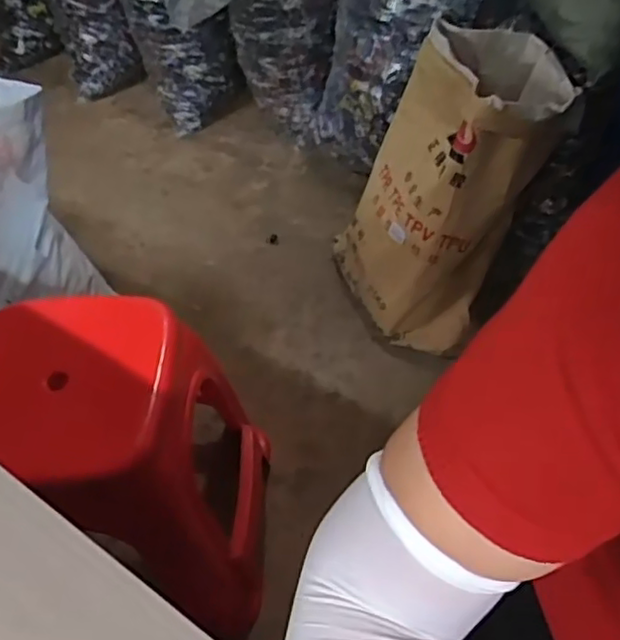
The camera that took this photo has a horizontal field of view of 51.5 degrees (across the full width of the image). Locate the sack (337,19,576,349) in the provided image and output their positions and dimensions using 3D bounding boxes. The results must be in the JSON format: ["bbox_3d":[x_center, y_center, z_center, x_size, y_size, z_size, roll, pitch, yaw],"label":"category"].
[{"bbox_3d":[0.273,-0.251,1.278,0.256,0.597,0.329,3,34,-29],"label":"sack"}]

